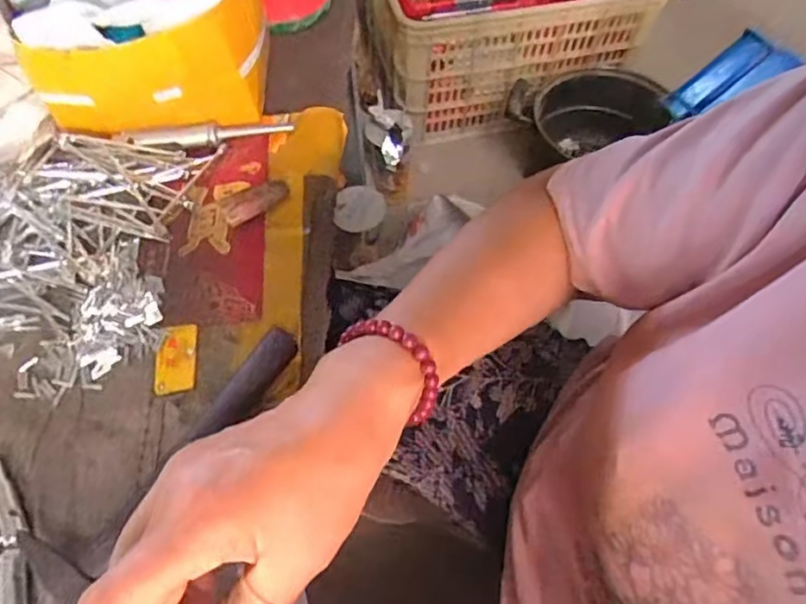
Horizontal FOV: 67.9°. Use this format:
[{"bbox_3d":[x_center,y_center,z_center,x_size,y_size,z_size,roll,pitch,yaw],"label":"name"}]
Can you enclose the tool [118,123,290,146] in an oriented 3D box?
[{"bbox_3d":[-0.147,-0.127,0.453,0.123,0.011,0.013,-8,61,-3],"label":"tool"}]

